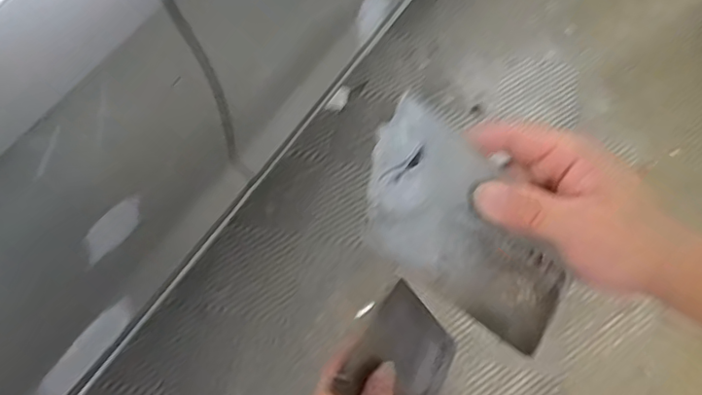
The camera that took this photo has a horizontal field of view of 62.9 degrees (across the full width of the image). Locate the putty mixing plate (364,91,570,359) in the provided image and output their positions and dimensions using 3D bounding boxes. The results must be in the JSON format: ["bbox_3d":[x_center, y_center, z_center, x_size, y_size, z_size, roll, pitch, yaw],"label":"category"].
[{"bbox_3d":[0.060,0.015,0.281,0.126,0.016,0.069,37,77,-15],"label":"putty mixing plate"}]

